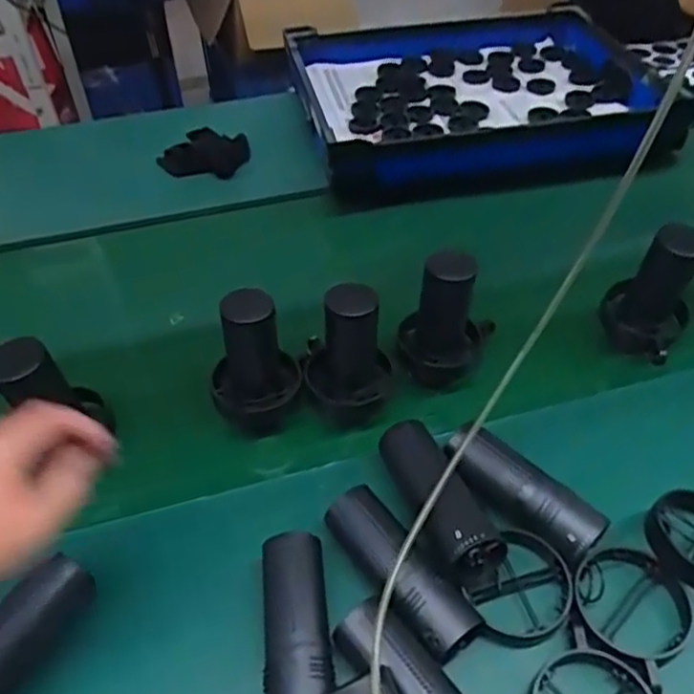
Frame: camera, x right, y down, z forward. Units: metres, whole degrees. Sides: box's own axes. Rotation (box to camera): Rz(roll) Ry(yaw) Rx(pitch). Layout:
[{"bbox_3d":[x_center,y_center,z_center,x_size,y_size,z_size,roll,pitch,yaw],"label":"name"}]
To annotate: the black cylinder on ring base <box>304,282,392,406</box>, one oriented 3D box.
[{"bbox_3d":[-0.001,-0.008,0.688,0.089,0.140,0.099,0,48,1],"label":"black cylinder on ring base"}]

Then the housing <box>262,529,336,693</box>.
[{"bbox_3d":[-0.042,0.238,0.543,0.054,0.045,0.158,-6,48,-4],"label":"housing"}]

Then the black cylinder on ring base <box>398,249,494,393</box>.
[{"bbox_3d":[0.107,-0.032,0.729,0.097,0.149,0.087,12,49,12],"label":"black cylinder on ring base"}]

